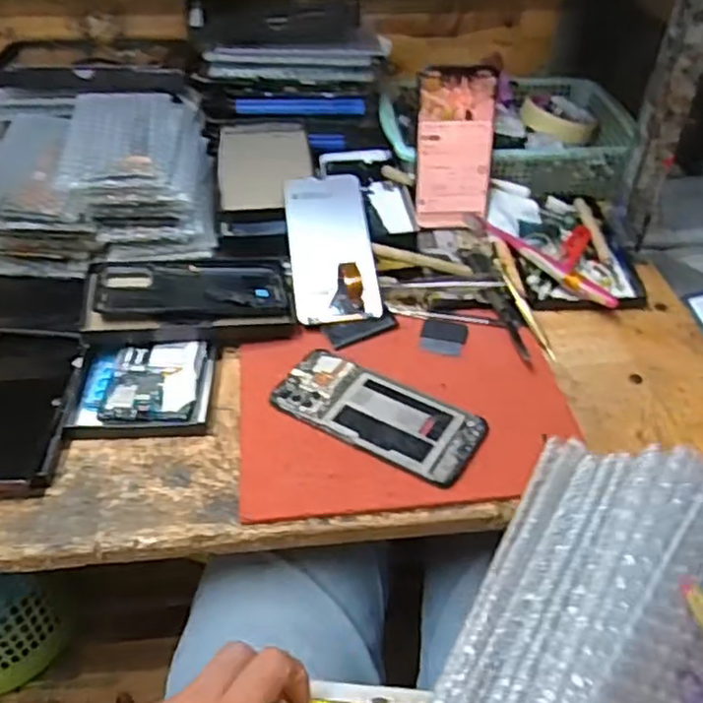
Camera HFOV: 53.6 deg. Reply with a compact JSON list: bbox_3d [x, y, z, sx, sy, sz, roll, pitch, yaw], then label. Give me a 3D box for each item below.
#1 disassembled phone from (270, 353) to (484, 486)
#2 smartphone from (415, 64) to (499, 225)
[{"bbox_3d":[0.020,0.046,0.537,0.159,0.007,0.074,23,47,22],"label":"disassembled phone"},{"bbox_3d":[0.104,-0.202,0.695,0.075,0.153,0.009,-2,25,-1],"label":"smartphone"}]

